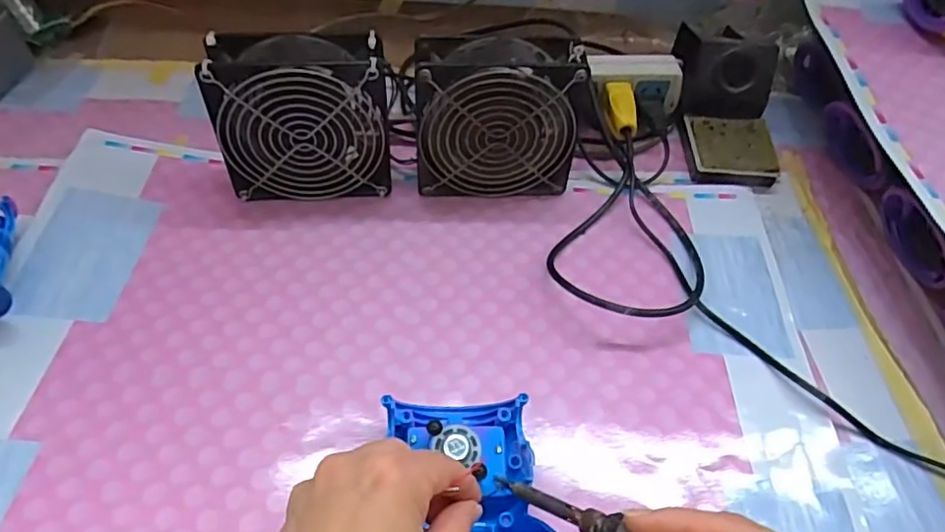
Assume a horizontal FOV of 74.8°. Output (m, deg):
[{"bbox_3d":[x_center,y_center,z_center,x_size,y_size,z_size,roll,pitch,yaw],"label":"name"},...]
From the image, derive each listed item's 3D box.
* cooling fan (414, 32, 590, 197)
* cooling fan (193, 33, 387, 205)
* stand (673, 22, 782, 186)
[{"bbox_3d":[0.017,-0.110,0.464,0.121,0.114,0.050,1,51,-4],"label":"cooling fan"},{"bbox_3d":[-0.122,-0.108,0.453,0.121,0.116,0.056,-4,52,-7],"label":"cooling fan"},{"bbox_3d":[0.220,-0.148,0.533,0.069,0.071,0.151,3,51,-2],"label":"stand"}]

